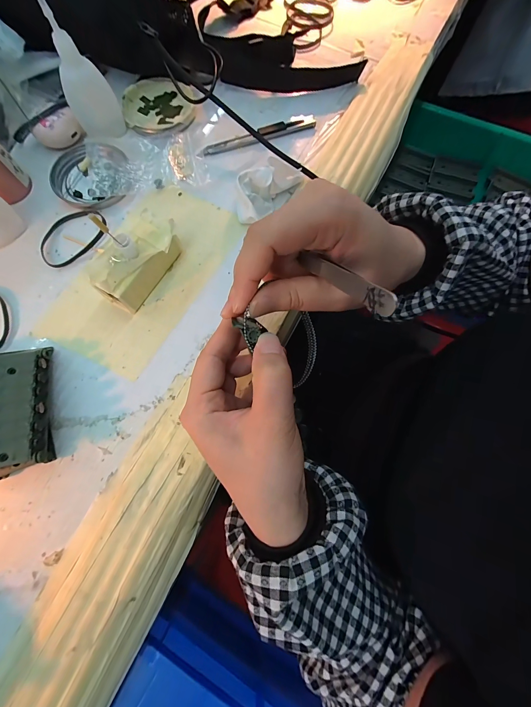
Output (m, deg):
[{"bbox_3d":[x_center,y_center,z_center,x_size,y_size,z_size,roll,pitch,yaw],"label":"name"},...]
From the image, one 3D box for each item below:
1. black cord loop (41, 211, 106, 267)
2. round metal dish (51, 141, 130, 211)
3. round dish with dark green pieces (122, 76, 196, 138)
[{"bbox_3d":[-0.191,-0.117,0.271,0.070,0.005,0.047,-41,80,-11],"label":"black cord loop"},{"bbox_3d":[-0.181,-0.185,0.287,0.076,0.011,0.081,0,75,-2],"label":"round metal dish"},{"bbox_3d":[-0.124,-0.279,0.315,0.075,0.011,0.085,-38,80,-11],"label":"round dish with dark green pieces"}]

